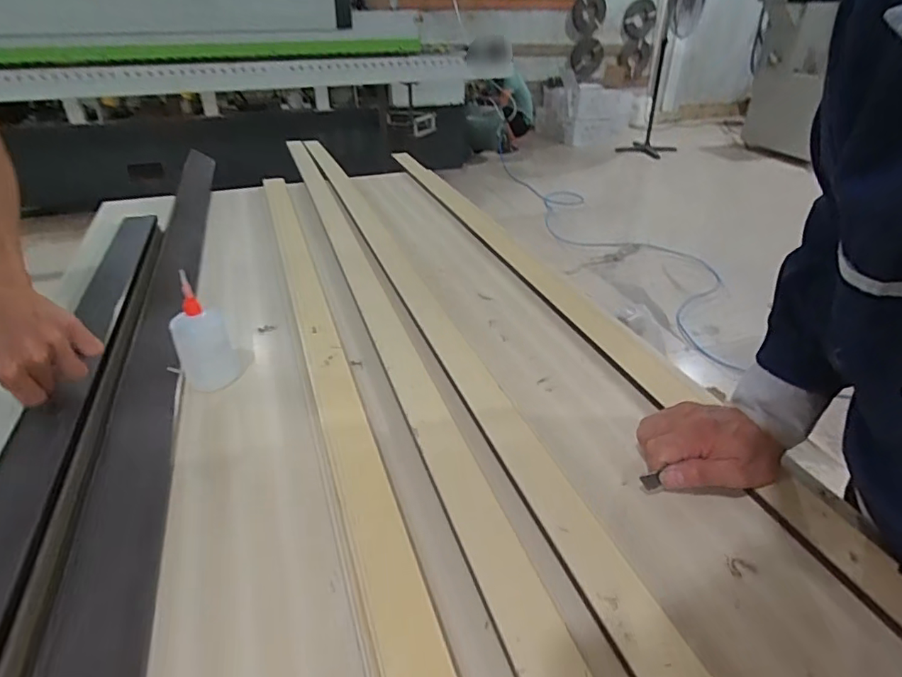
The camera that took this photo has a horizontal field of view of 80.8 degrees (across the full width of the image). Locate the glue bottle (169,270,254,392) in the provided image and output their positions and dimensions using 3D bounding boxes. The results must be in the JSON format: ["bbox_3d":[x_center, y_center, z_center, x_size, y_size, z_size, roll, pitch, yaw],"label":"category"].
[{"bbox_3d":[-0.278,-0.001,0.601,0.064,0.118,0.051,-22,39,-31],"label":"glue bottle"}]

